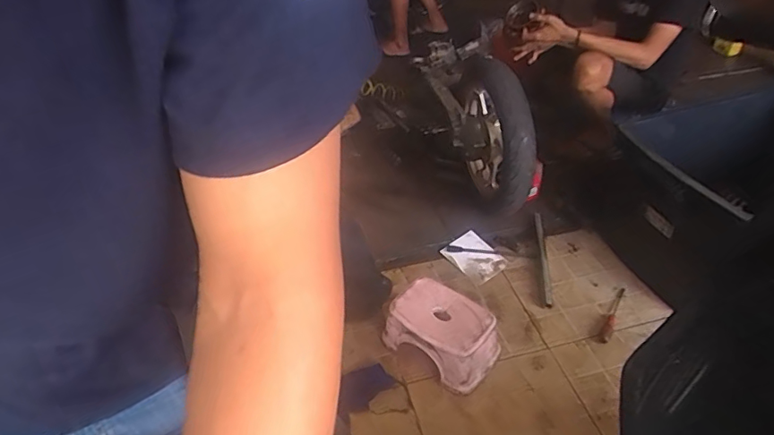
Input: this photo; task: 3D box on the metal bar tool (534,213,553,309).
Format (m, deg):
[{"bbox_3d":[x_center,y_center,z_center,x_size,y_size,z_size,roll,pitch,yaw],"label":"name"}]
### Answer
[{"bbox_3d":[0.488,0.124,1.598,0.026,0.026,0.384,4,40,6],"label":"metal bar tool"}]

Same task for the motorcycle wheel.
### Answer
[{"bbox_3d":[0.312,-0.247,1.688,0.149,0.494,0.522,-11,40,-10],"label":"motorcycle wheel"}]

